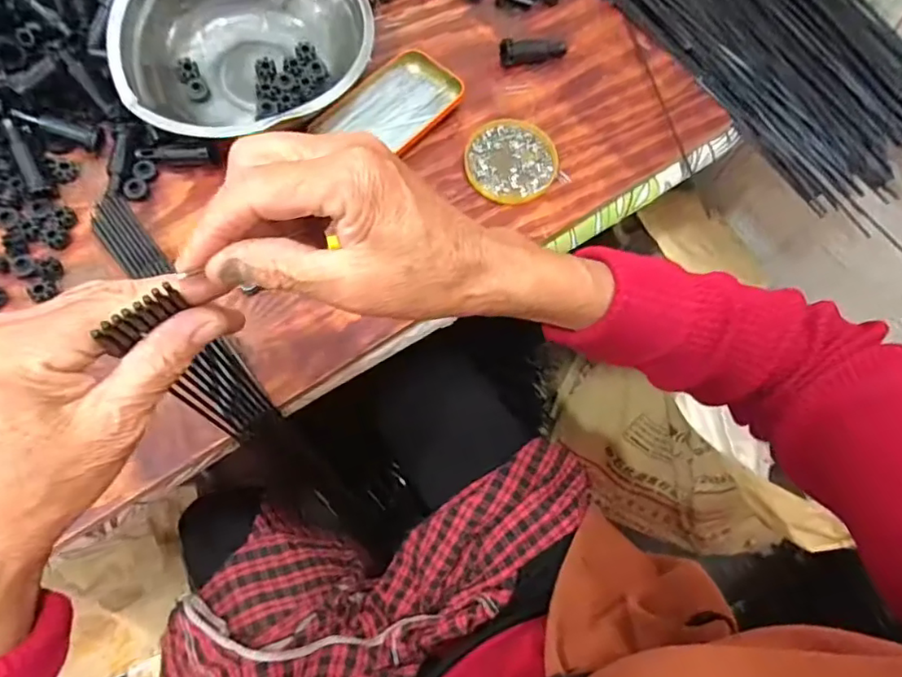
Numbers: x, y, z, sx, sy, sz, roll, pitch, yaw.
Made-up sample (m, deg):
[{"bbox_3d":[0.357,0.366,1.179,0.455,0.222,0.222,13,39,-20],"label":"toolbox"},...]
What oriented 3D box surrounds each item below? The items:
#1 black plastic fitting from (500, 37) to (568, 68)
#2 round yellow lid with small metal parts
[{"bbox_3d":[0.084,-0.290,0.568,0.068,0.024,0.019,-12,69,-6],"label":"black plastic fitting"},{"bbox_3d":[0.053,-0.164,0.526,0.081,0.010,0.083,1,68,-1],"label":"round yellow lid with small metal parts"}]

